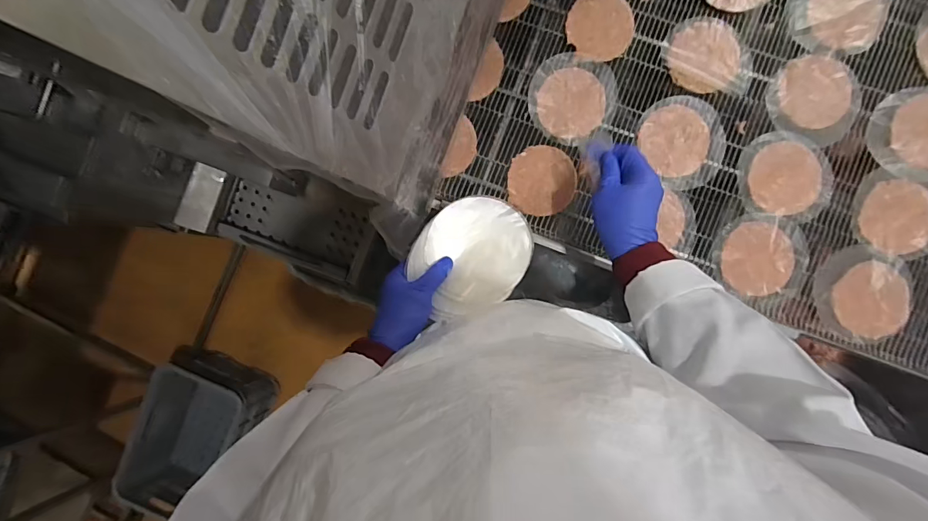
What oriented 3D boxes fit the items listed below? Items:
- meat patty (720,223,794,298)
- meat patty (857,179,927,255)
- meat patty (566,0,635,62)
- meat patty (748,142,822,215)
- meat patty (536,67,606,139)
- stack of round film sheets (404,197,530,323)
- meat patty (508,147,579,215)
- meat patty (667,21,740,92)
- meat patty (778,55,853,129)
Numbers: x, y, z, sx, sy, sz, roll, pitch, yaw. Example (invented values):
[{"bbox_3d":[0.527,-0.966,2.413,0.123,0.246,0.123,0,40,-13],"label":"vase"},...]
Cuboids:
[{"bbox_3d":[0.383,-0.002,0.552,0.086,0.009,0.092,0,89,3],"label":"meat patty"},{"bbox_3d":[0.555,-0.056,0.542,0.088,0.007,0.092,0,89,3],"label":"meat patty"},{"bbox_3d":[0.184,-0.318,0.573,0.087,0.008,0.089,0,89,3],"label":"meat patty"},{"bbox_3d":[0.422,-0.108,0.554,0.088,0.008,0.093,0,89,3],"label":"meat patty"},{"bbox_3d":[0.146,-0.213,0.573,0.089,0.009,0.090,0,89,3],"label":"meat patty"},{"bbox_3d":[0.009,-0.007,0.499,0.123,0.022,0.143,44,91,3],"label":"stack of round film sheets"},{"bbox_3d":[0.106,-0.108,0.576,0.089,0.007,0.091,-1,89,3],"label":"meat patty"},{"bbox_3d":[0.321,-0.272,0.566,0.090,0.006,0.091,0,89,3],"label":"meat patty"},{"bbox_3d":[0.460,-0.222,0.555,0.093,0.006,0.089,0,89,3],"label":"meat patty"}]

